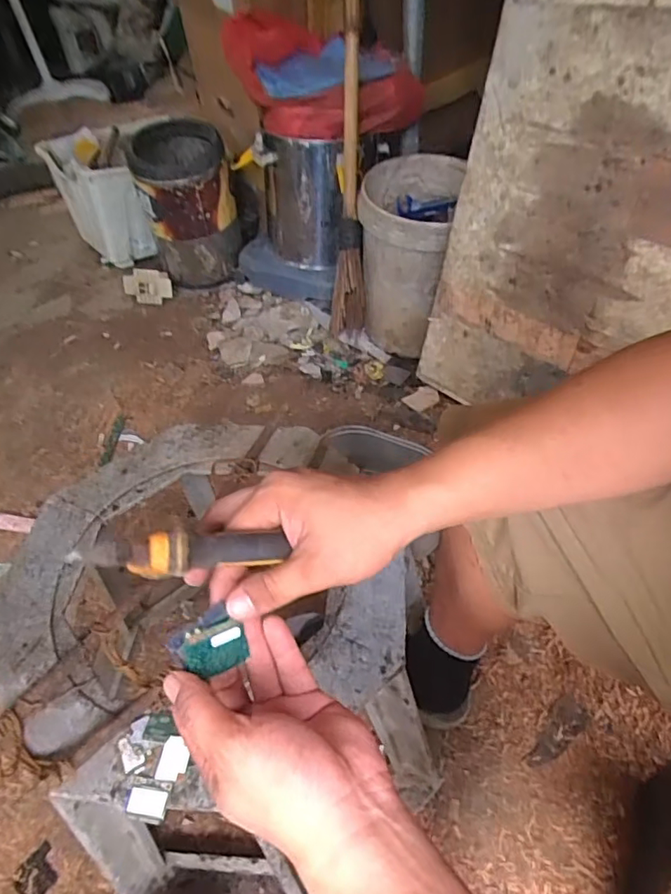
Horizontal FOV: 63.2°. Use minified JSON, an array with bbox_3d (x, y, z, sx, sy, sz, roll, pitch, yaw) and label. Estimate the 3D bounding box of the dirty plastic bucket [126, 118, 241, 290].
[{"bbox_3d":[-0.405,-0.670,1.531,0.236,0.353,0.273,-12,47,-8],"label":"dirty plastic bucket"}]

